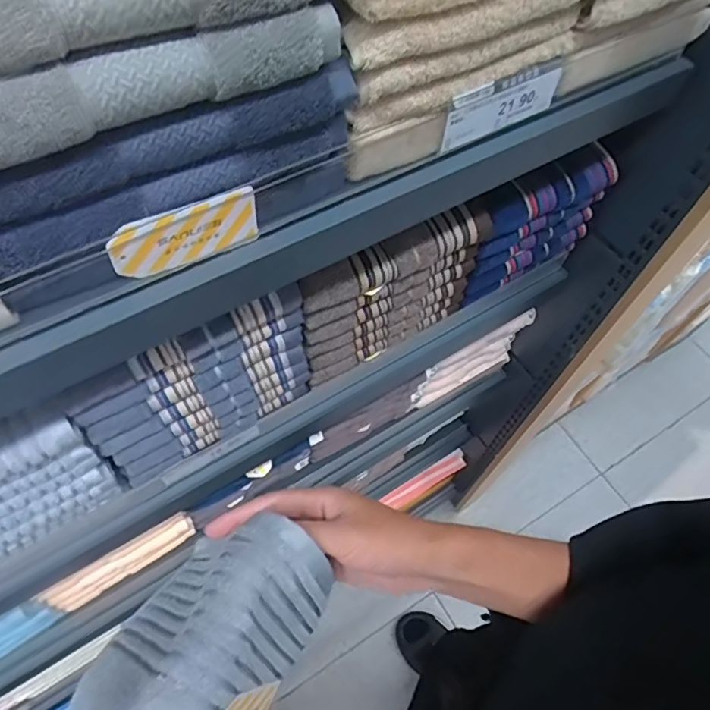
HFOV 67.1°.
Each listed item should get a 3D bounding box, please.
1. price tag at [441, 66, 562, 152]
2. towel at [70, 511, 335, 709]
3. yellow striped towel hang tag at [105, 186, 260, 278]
[{"bbox_3d":[0.100,-0.170,0.364,0.092,0.038,0.007,-25,65,-17],"label":"price tag"},{"bbox_3d":[-0.101,0.192,0.324,0.128,0.146,0.174,16,60,5],"label":"towel"},{"bbox_3d":[-0.095,-0.067,0.306,0.084,0.039,0.004,-25,58,-19],"label":"yellow striped towel hang tag"}]

